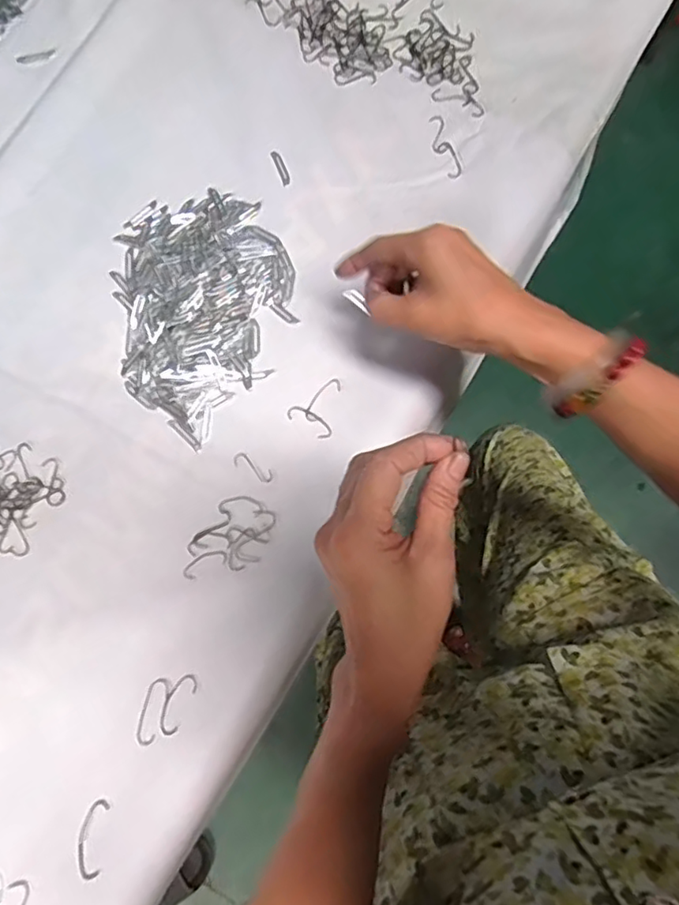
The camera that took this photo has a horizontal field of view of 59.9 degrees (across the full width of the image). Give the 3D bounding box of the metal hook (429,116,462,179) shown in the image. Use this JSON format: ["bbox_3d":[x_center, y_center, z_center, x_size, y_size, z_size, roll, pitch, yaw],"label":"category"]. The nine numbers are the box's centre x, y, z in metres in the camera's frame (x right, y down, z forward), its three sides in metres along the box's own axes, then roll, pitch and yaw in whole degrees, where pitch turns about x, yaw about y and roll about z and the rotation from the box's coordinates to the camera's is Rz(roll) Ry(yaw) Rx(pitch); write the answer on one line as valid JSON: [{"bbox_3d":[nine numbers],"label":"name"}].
[{"bbox_3d":[0.086,-0.254,0.489,0.016,0.004,0.059,-17,79,-2],"label":"metal hook"}]

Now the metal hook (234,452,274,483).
[{"bbox_3d":[-0.064,0.011,0.439,0.033,0.004,0.011,32,81,7],"label":"metal hook"}]

